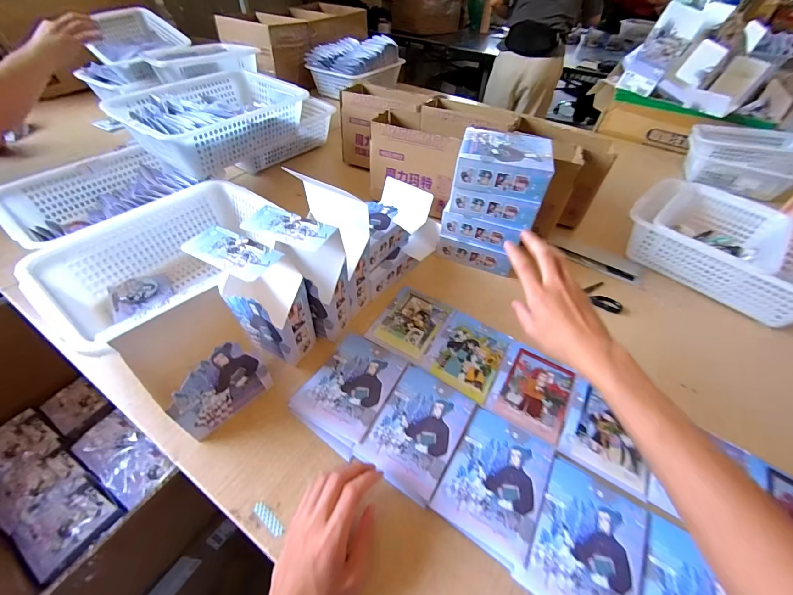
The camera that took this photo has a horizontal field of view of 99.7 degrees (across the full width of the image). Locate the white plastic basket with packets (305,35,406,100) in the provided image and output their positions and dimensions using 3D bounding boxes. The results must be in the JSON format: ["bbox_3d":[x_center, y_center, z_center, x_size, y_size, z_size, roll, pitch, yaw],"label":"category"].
[{"bbox_3d":[-0.148,-0.888,1.279,0.228,0.151,0.325,32,53,24],"label":"white plastic basket with packets"}]

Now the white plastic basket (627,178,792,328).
[{"bbox_3d":[0.664,-0.100,0.671,0.272,0.101,0.336,-30,55,-28],"label":"white plastic basket"}]

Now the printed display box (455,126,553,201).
[{"bbox_3d":[0.187,-0.233,0.581,0.148,0.063,0.114,15,48,11],"label":"printed display box"}]

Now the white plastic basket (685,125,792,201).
[{"bbox_3d":[0.939,-0.379,0.914,0.260,0.128,0.151,34,54,26],"label":"white plastic basket"}]

